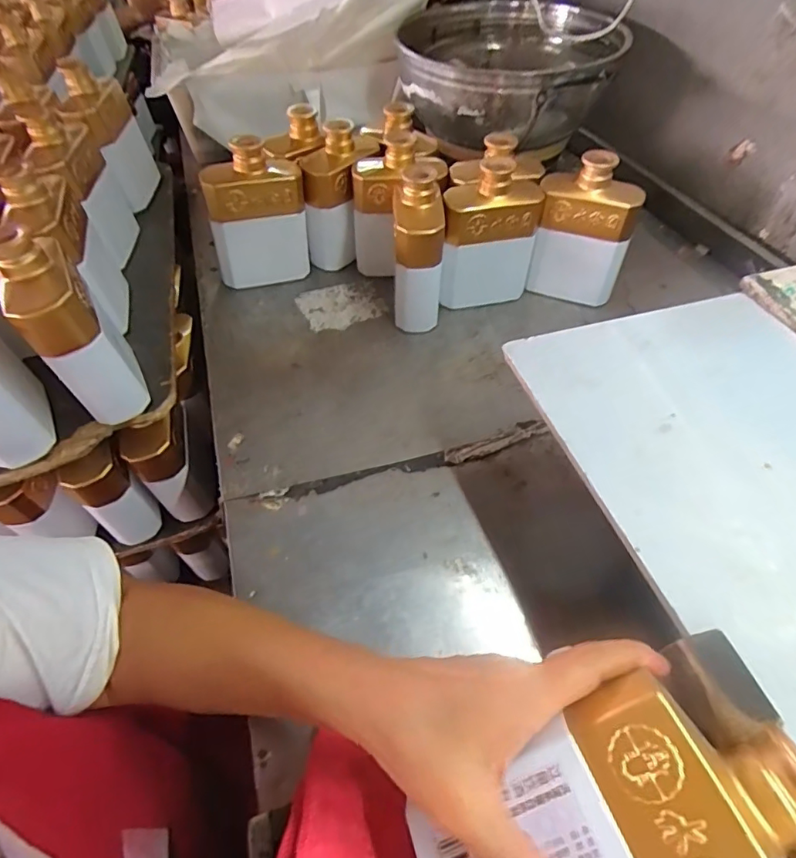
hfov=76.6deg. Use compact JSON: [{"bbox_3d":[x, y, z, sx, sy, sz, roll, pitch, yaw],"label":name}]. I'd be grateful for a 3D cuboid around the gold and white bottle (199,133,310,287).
[{"bbox_3d":[-0.177,-0.262,0.636,0.117,0.161,0.053,-16,51,-15],"label":"gold and white bottle"}]

